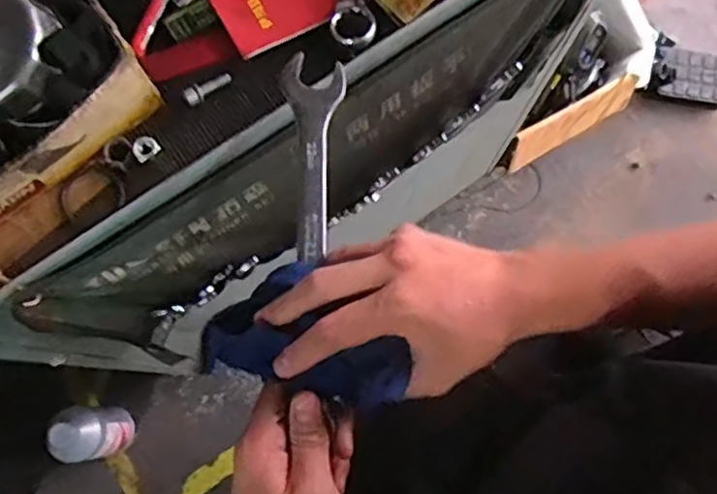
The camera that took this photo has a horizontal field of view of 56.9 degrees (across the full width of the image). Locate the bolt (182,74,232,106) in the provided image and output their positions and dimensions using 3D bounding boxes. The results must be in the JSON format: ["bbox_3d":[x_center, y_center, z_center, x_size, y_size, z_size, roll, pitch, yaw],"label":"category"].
[{"bbox_3d":[-0.111,-0.117,0.488,0.037,0.008,0.011,-27,80,-6],"label":"bolt"}]

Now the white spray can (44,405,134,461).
[{"bbox_3d":[-0.493,0.348,1.238,0.085,0.252,0.098,6,78,0],"label":"white spray can"}]

